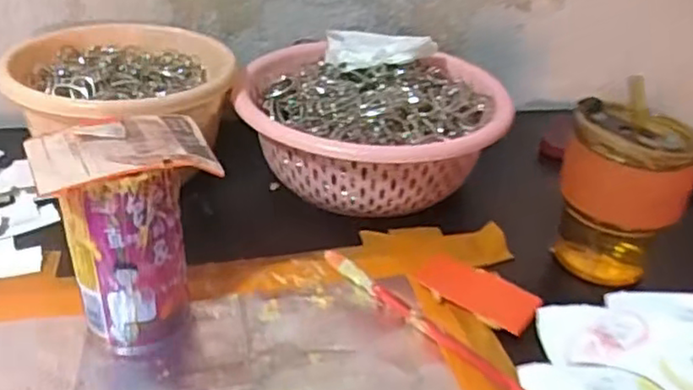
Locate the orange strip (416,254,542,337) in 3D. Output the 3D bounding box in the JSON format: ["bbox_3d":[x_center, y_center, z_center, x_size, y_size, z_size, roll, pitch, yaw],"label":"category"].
[{"bbox_3d":[0.090,0.067,0.467,0.087,0.004,0.045,24,37,34],"label":"orange strip"}]

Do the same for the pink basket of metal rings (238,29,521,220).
[{"bbox_3d":[0.022,-0.063,0.568,0.220,0.095,0.174,6,34,3],"label":"pink basket of metal rings"}]

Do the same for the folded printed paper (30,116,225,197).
[{"bbox_3d":[-0.124,-0.026,0.369,0.094,0.012,0.065,-14,36,-24],"label":"folded printed paper"}]

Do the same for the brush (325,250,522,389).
[{"bbox_3d":[0.077,0.099,0.402,0.012,0.010,0.258,-26,44,-37],"label":"brush"}]

